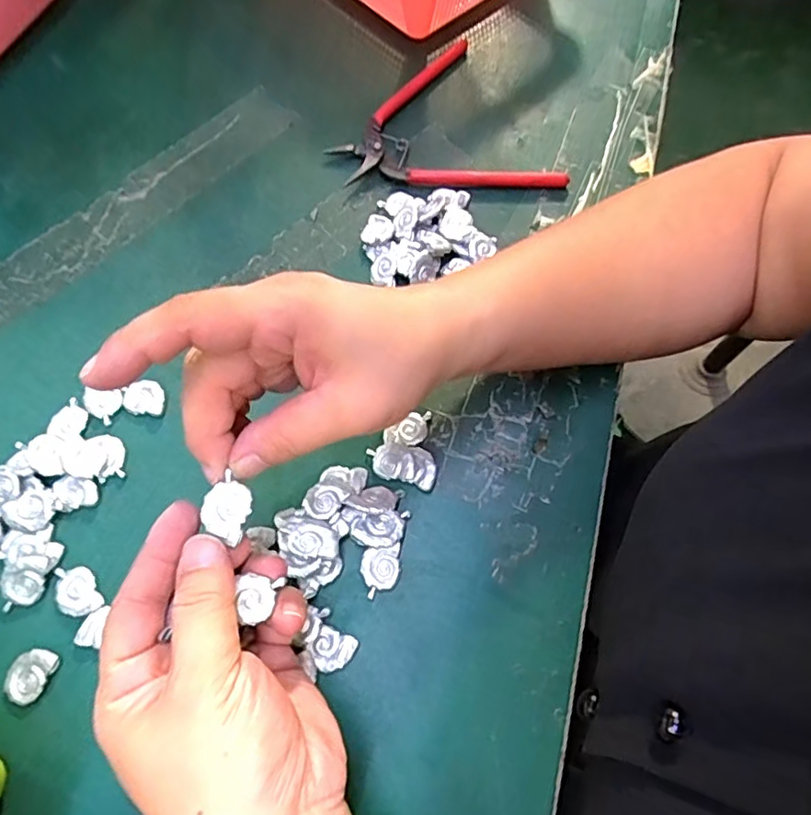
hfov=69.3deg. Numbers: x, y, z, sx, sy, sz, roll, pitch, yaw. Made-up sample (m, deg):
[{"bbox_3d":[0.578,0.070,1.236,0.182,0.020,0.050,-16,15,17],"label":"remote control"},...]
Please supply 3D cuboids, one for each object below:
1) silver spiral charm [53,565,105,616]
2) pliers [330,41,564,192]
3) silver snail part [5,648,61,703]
[{"bbox_3d":[-0.155,0.085,0.275,0.018,0.004,0.026,-32,70,-12],"label":"silver spiral charm"},{"bbox_3d":[0.016,-0.178,0.386,0.126,0.010,0.145,-25,69,-10],"label":"pliers"},{"bbox_3d":[-0.168,0.119,0.262,0.018,0.005,0.022,24,69,10],"label":"silver snail part"}]

